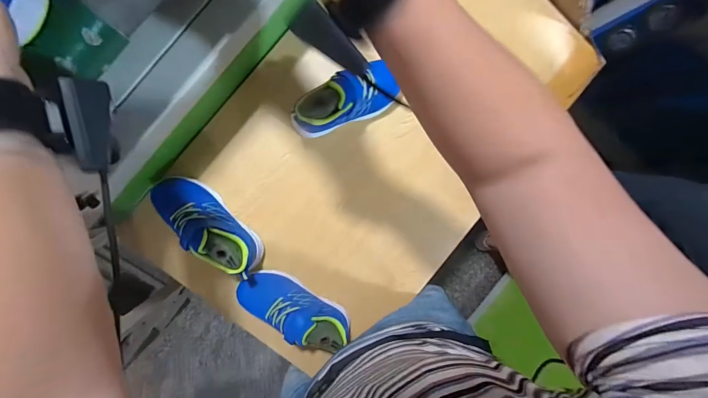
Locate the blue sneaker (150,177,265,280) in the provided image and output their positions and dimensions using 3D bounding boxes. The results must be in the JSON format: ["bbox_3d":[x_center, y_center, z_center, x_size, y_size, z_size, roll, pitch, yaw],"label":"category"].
[{"bbox_3d":[-0.223,0.040,0.502,0.194,0.079,0.072,41,88,-8],"label":"blue sneaker"}]

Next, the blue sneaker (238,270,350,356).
[{"bbox_3d":[-0.090,0.177,0.537,0.189,0.095,0.075,27,90,5],"label":"blue sneaker"}]

